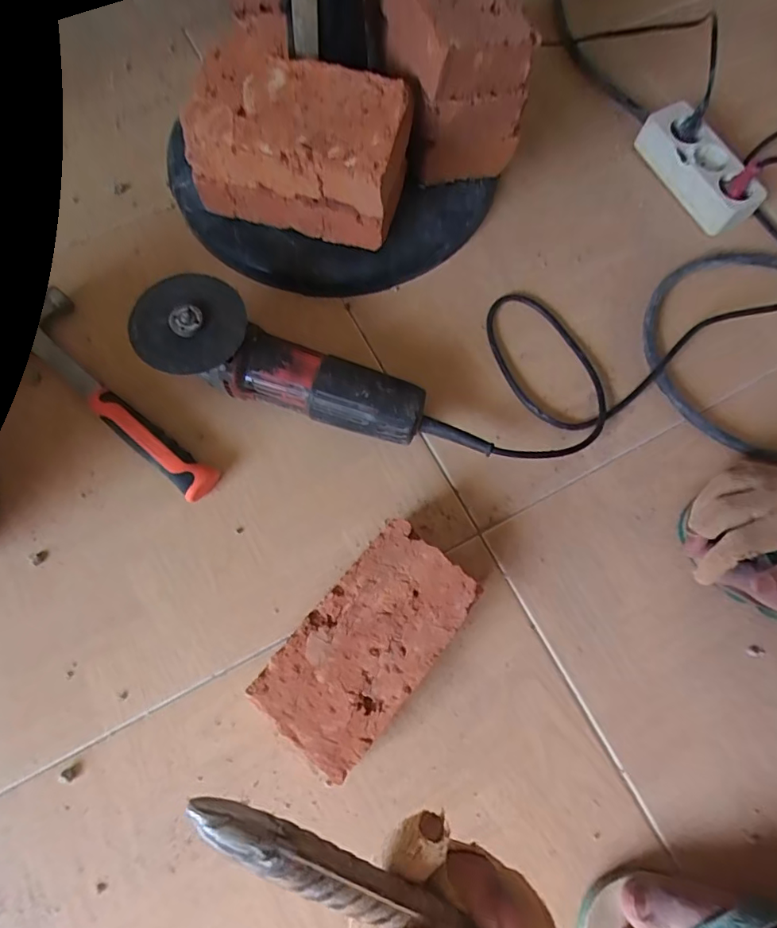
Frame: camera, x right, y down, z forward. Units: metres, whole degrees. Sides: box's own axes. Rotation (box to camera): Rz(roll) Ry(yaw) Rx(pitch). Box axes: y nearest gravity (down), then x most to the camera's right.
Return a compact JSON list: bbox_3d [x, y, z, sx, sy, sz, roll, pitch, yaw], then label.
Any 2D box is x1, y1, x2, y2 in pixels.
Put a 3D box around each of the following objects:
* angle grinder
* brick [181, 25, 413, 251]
[{"bbox_3d":[-0.065,-0.068,0.480,0.323,0.096,0.088,21,74,6],"label":"angle grinder"},{"bbox_3d":[-0.079,-0.280,0.479,0.187,0.114,0.091,16,73,4],"label":"brick"}]

